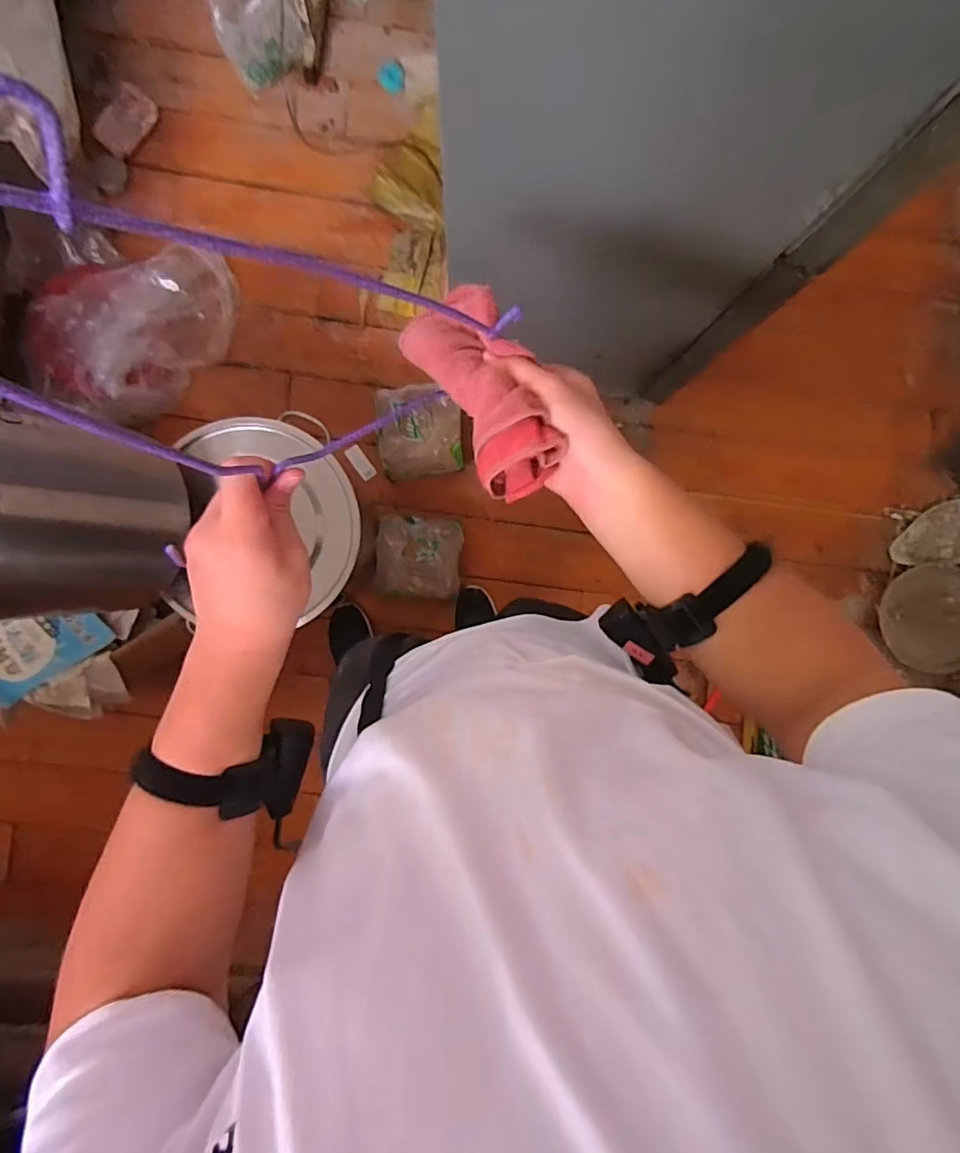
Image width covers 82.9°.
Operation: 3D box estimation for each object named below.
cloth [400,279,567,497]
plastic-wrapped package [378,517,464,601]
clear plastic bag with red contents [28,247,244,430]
[{"bbox_3d":[0.005,-0.150,0.424,0.078,0.041,0.175,-27,77,-1],"label":"cloth"},{"bbox_3d":[-0.153,-0.049,1.369,0.212,0.166,0.204,0,91,-3],"label":"plastic-wrapped package"},{"bbox_3d":[-0.856,-0.606,1.326,0.462,0.186,0.428,-5,91,-3],"label":"clear plastic bag with red contents"}]

